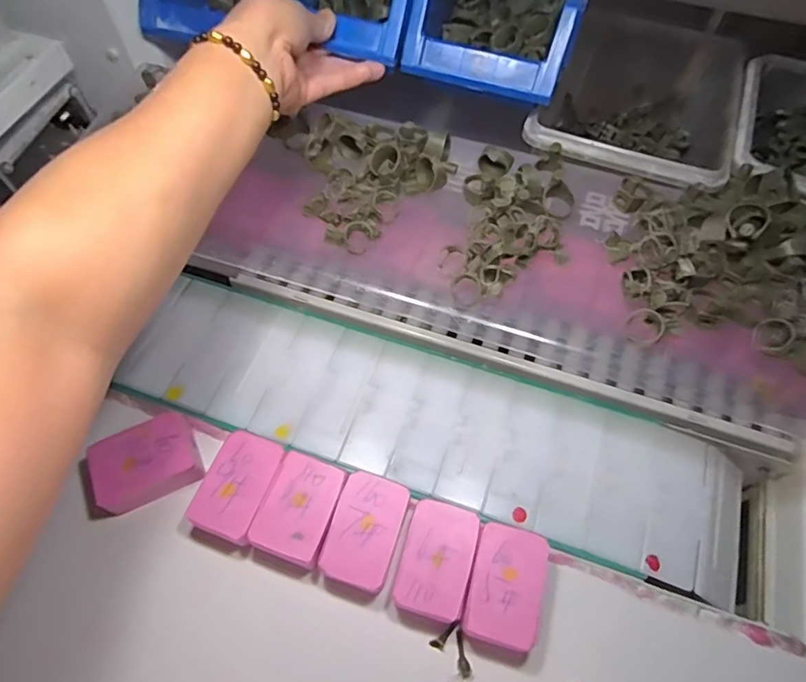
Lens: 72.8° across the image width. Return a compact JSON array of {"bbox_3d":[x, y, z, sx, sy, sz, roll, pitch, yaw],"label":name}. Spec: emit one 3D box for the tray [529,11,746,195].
[{"bbox_3d":[0.203,-0.194,0.498,0.161,0.100,0.215,20,64,11],"label":"tray"}]

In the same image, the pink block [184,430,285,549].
[{"bbox_3d":[-0.118,0.106,0.397,0.047,0.025,0.071,18,64,10],"label":"pink block"}]

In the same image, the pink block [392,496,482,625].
[{"bbox_3d":[0.024,0.149,0.372,0.046,0.028,0.071,15,63,9],"label":"pink block"}]

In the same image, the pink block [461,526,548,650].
[{"bbox_3d":[0.067,0.162,0.363,0.045,0.028,0.070,15,63,9],"label":"pink block"}]

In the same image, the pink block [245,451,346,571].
[{"bbox_3d":[-0.072,0.120,0.389,0.050,0.025,0.068,18,63,10],"label":"pink block"}]

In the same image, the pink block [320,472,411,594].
[{"bbox_3d":[-0.025,0.133,0.382,0.046,0.029,0.072,16,63,9],"label":"pink block"}]

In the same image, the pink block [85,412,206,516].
[{"bbox_3d":[-0.189,0.090,0.403,0.072,0.028,0.054,-26,65,-13],"label":"pink block"}]

